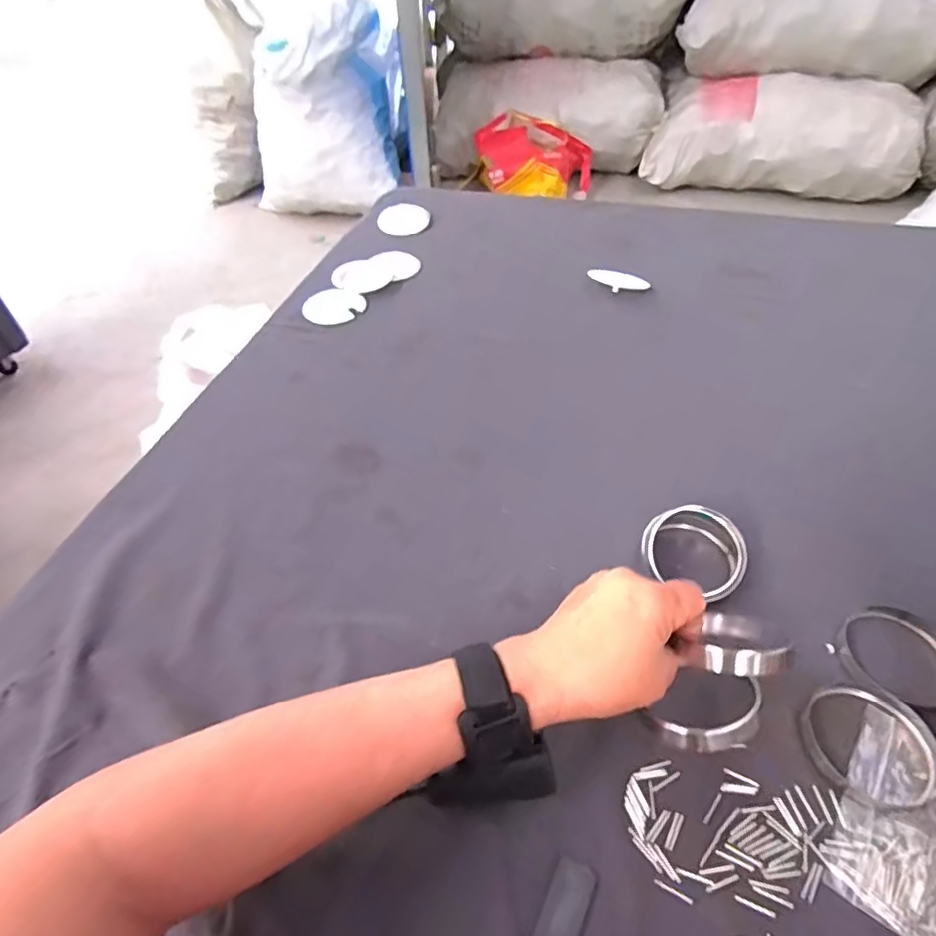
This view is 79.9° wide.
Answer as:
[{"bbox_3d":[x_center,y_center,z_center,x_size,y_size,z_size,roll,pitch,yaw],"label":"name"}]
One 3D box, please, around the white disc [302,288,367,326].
[{"bbox_3d":[-0.173,-0.208,0.718,0.070,0.006,0.075,1,53,-1],"label":"white disc"}]

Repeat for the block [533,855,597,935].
[{"bbox_3d":[0.049,0.235,0.291,0.021,0.004,0.054,21,52,21],"label":"block"}]

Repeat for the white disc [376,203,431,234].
[{"bbox_3d":[-0.104,-0.404,0.902,0.082,0.007,0.111,-9,48,-5],"label":"white disc"}]

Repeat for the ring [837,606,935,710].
[{"bbox_3d":[0.292,0.125,0.381,0.070,0.014,0.070,-1,47,2],"label":"ring"}]

